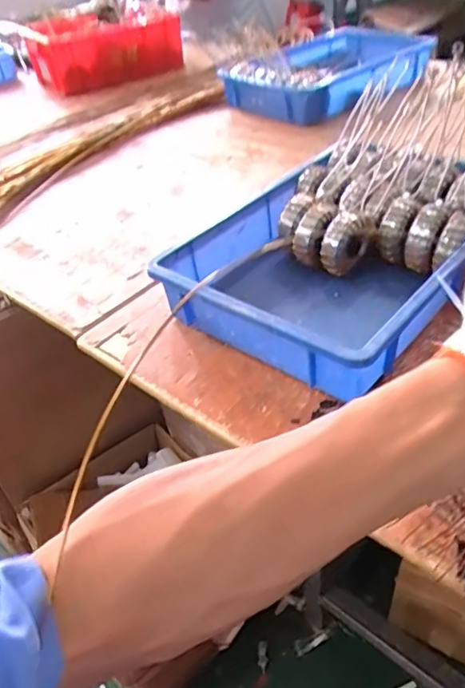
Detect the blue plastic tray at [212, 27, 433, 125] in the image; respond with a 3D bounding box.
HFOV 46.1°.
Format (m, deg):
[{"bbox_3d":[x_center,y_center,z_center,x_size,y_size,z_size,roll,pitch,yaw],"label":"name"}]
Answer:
[{"bbox_3d":[0.235,-0.615,1.206,0.234,0.076,0.489,30,53,35],"label":"blue plastic tray"}]

